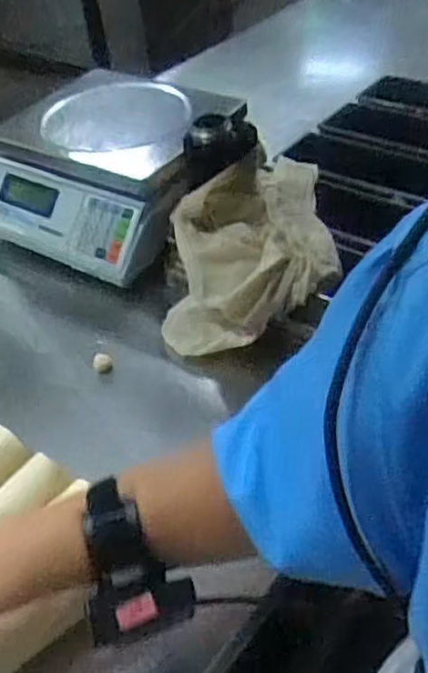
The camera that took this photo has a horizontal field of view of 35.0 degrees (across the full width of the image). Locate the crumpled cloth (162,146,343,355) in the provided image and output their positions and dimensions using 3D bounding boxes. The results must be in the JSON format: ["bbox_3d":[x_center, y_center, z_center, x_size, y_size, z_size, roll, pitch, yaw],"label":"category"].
[{"bbox_3d":[0.040,-0.124,0.771,0.179,0.141,0.250,-2,42,5],"label":"crumpled cloth"}]

